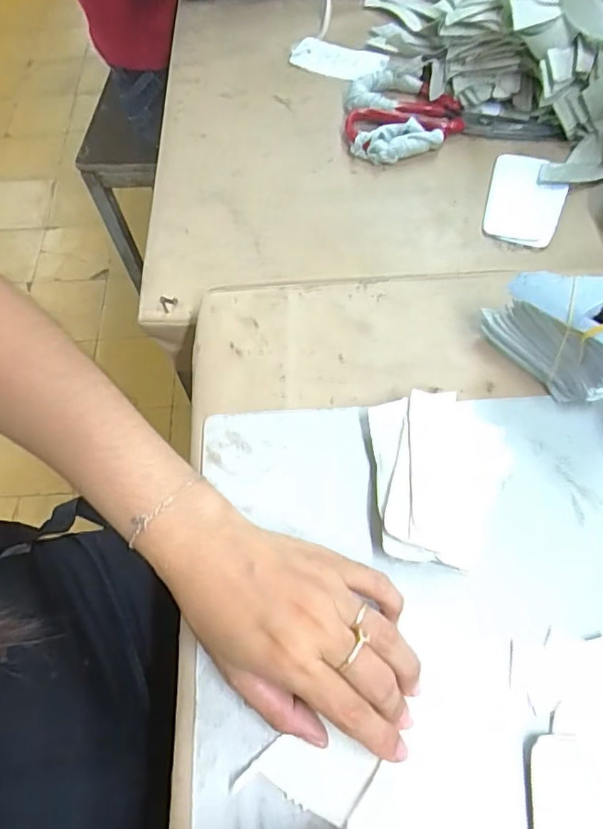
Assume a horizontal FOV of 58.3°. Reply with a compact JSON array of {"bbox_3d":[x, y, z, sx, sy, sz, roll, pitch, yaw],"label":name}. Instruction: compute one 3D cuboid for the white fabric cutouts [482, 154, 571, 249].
[{"bbox_3d":[0.203,-0.197,0.495,0.068,0.005,0.103,21,68,12],"label":"white fabric cutouts"}]

